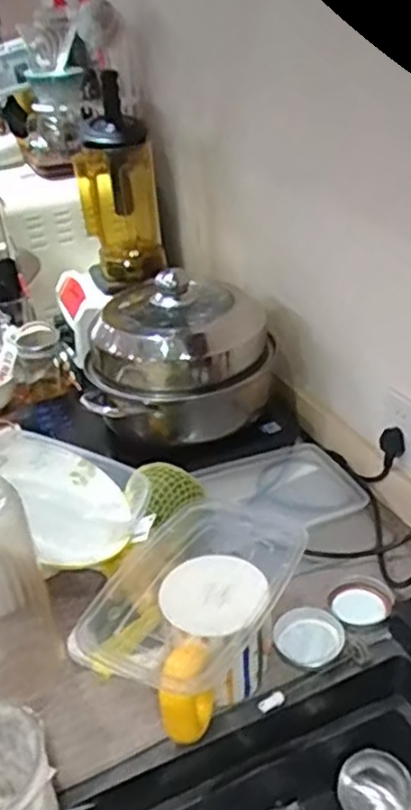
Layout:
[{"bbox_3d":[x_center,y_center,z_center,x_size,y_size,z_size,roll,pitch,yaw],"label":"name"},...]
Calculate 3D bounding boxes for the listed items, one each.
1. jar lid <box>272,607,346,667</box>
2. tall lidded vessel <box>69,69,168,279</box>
[{"bbox_3d":[0.102,0.230,0.717,0.064,0.011,0.058,30,62,37],"label":"jar lid"},{"bbox_3d":[-0.132,-0.331,1.119,0.103,0.279,0.099,-1,31,7],"label":"tall lidded vessel"}]

